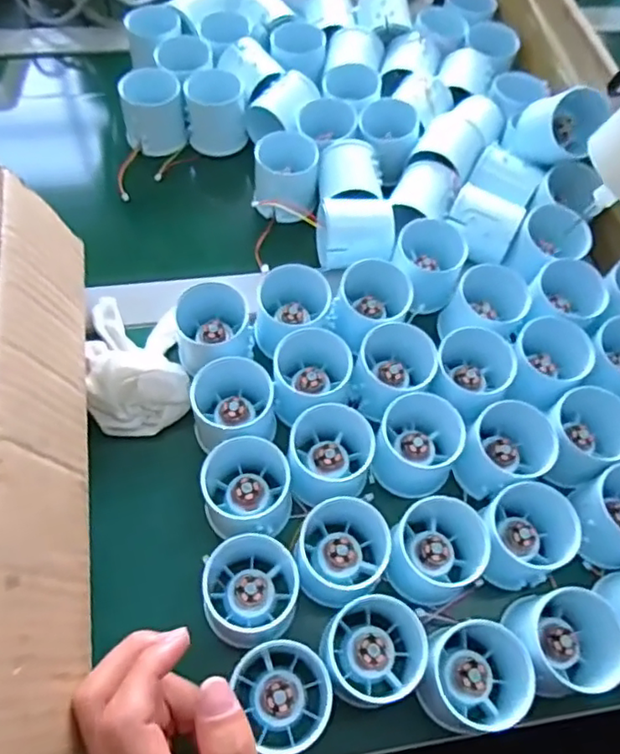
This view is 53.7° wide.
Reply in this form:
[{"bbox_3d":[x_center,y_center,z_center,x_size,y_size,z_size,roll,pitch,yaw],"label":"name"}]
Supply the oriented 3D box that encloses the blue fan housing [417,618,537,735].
[{"bbox_3d":[0.091,0.164,0.339,0.052,0.056,0.056,2,62,-3],"label":"blue fan housing"}]

